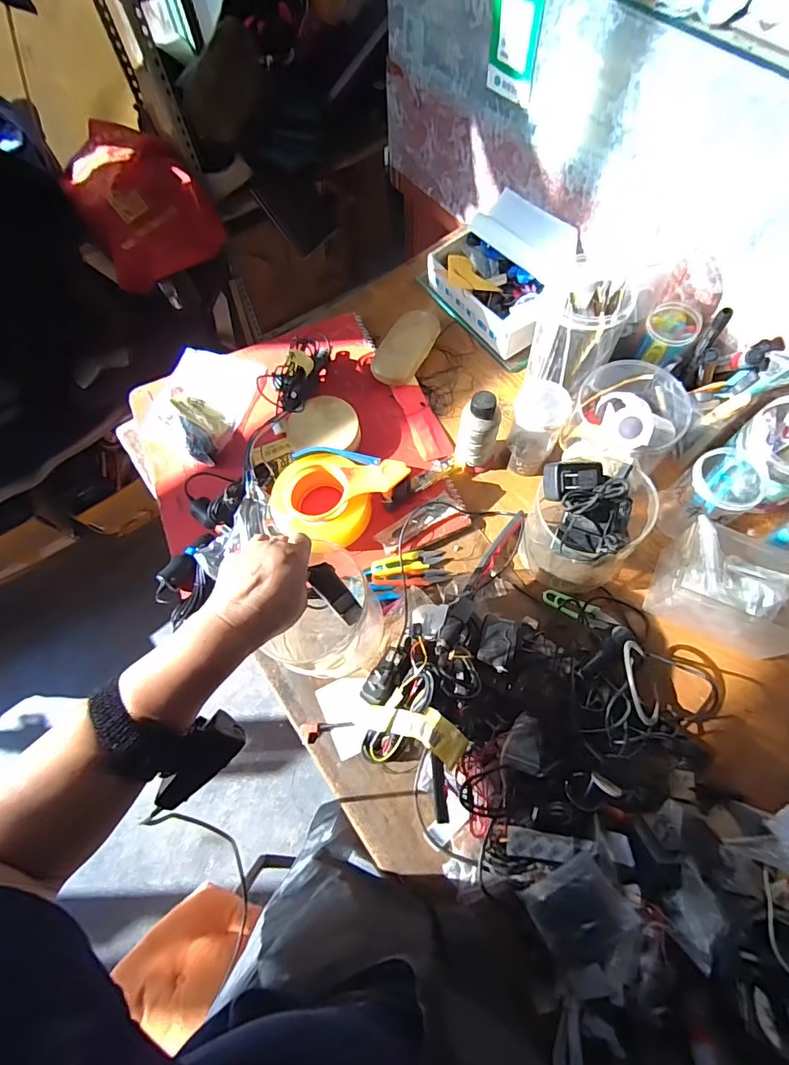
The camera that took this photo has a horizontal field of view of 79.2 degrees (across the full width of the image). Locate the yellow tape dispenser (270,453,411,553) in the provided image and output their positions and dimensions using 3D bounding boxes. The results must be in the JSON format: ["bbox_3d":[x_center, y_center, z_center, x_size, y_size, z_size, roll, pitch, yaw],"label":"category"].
[{"bbox_3d":[-0.073,-0.039,0.608,0.159,0.056,0.125,11,68,8],"label":"yellow tape dispenser"}]

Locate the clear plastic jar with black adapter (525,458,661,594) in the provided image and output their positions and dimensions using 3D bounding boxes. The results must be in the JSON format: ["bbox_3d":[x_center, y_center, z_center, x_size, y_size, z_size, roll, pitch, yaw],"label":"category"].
[{"bbox_3d":[0.216,-0.002,0.547,0.101,0.144,0.108,-1,67,3],"label":"clear plastic jar with black adapter"}]

